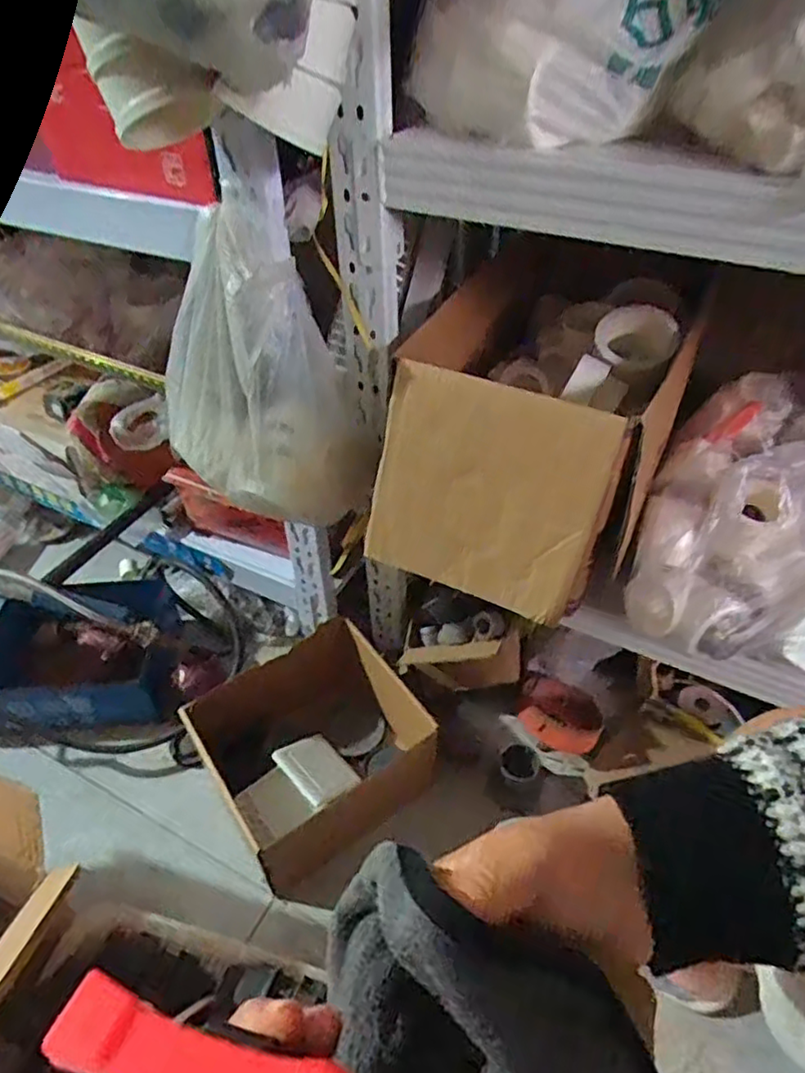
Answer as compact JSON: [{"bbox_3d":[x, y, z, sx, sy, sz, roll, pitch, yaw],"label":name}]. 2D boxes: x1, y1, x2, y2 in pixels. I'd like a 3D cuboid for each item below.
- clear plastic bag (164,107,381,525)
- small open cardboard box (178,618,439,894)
[{"bbox_3d":[-0.140,-0.182,0.627,0.167,0.312,0.147,32,52,31],"label":"clear plastic bag"},{"bbox_3d":[-0.108,0.257,0.800,0.238,0.131,0.214,-29,49,-28],"label":"small open cardboard box"}]

